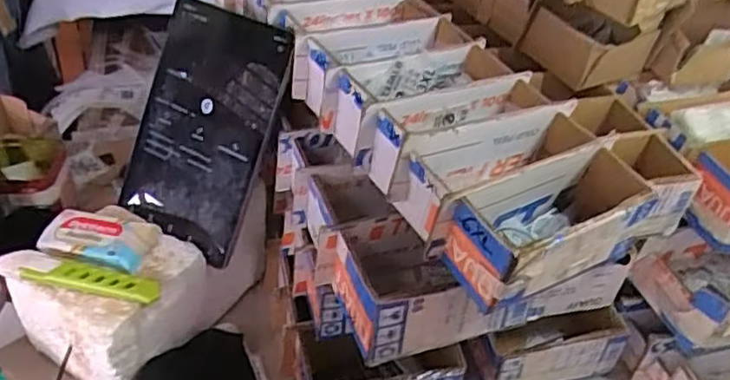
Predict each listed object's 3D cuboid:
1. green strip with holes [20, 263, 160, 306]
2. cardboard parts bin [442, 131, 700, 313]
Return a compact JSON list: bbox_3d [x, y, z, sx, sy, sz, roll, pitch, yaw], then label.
[{"bbox_3d":[-0.257,0.085,0.627,0.126,0.012,0.023,9,39,2],"label":"green strip with holes"},{"bbox_3d":[0.149,0.026,0.519,0.176,0.069,0.076,-20,46,-30],"label":"cardboard parts bin"}]

